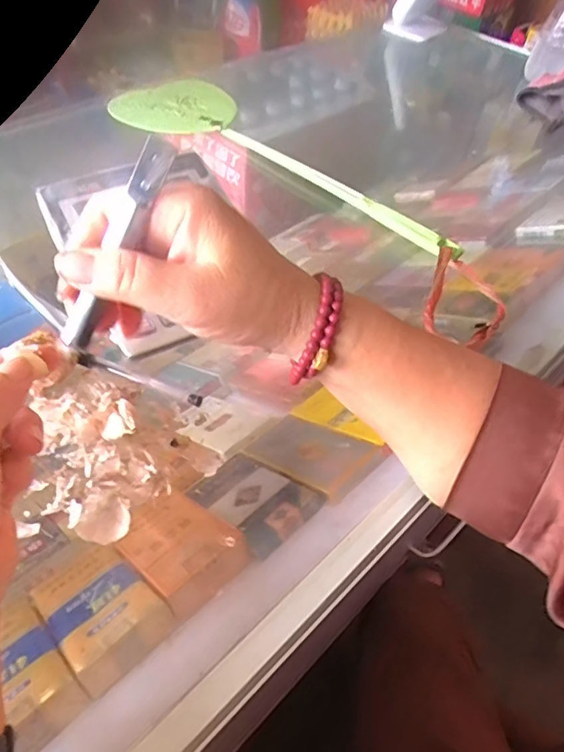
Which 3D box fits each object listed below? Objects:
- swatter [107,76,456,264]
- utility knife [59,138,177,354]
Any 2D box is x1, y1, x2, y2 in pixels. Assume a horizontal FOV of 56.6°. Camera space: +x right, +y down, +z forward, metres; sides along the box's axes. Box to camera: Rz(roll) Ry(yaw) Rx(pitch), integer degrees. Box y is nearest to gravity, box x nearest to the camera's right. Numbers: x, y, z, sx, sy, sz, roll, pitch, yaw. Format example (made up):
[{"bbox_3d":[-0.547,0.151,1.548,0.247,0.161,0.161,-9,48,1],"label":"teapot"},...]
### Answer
[{"bbox_3d":[-0.001,-0.251,0.578,0.460,0.018,0.122,32,54,20],"label":"swatter"},{"bbox_3d":[-0.078,-0.059,0.244,0.016,0.107,0.009,45,25,28],"label":"utility knife"}]

